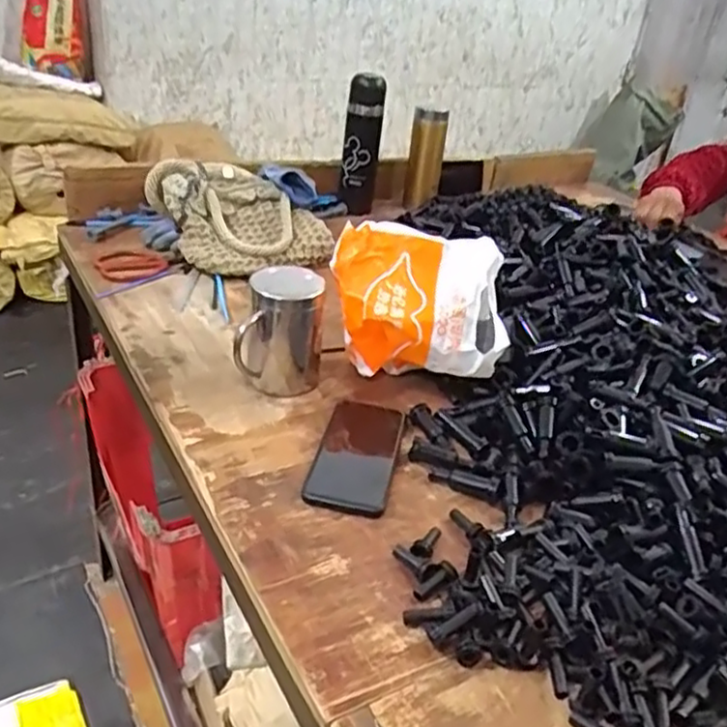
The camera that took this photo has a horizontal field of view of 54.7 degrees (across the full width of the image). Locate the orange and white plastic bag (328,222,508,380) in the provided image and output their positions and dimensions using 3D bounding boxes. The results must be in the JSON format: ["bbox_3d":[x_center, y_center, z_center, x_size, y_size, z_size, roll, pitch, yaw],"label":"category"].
[{"bbox_3d":[0.061,-0.067,0.777,0.183,0.130,0.121,10,31,3],"label":"orange and white plastic bag"}]

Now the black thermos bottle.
[{"bbox_3d":[-0.003,-0.389,1.225,0.064,0.209,0.062,8,31,1],"label":"black thermos bottle"}]

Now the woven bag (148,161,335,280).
[{"bbox_3d":[-0.179,-0.219,1.042,0.207,0.110,0.207,31,38,34],"label":"woven bag"}]

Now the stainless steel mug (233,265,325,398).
[{"bbox_3d":[-0.087,-0.032,0.750,0.082,0.134,0.083,8,31,1],"label":"stainless steel mug"}]

